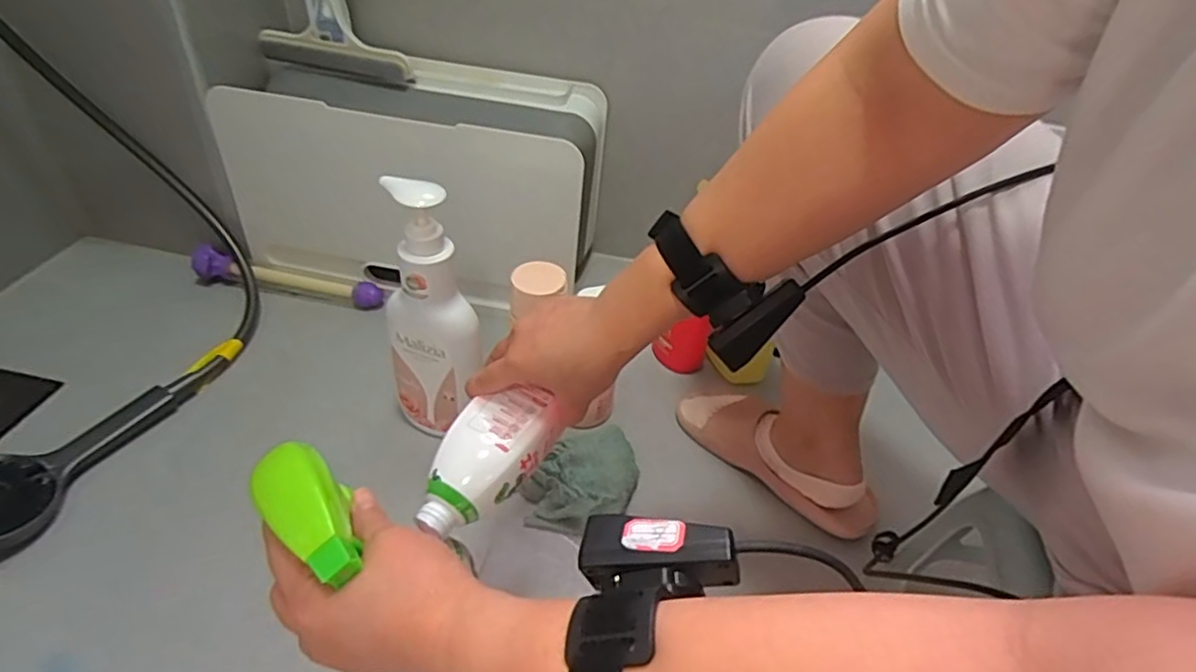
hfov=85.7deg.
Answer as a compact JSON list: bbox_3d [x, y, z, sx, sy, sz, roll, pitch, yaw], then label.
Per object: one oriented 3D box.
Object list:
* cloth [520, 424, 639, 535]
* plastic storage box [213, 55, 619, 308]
[{"bbox_3d":[-0.019,0.159,0.702,0.131,0.051,0.103,-14,44,-22],"label":"cloth"},{"bbox_3d":[-0.243,-0.230,0.918,0.485,0.240,0.206,12,42,5],"label":"plastic storage box"}]

